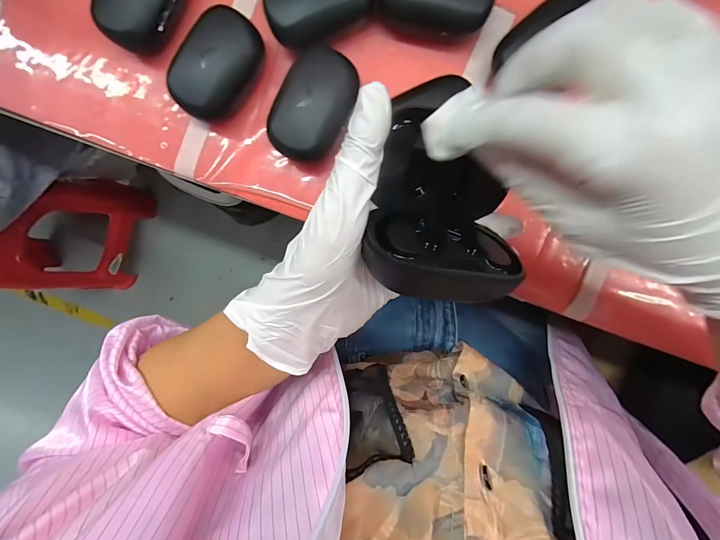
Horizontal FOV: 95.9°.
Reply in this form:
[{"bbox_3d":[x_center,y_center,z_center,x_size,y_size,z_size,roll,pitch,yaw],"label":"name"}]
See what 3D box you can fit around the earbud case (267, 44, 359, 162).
[{"bbox_3d":[-0.036,-0.129,0.258,0.054,0.033,0.081,24,95,3],"label":"earbud case"}]

